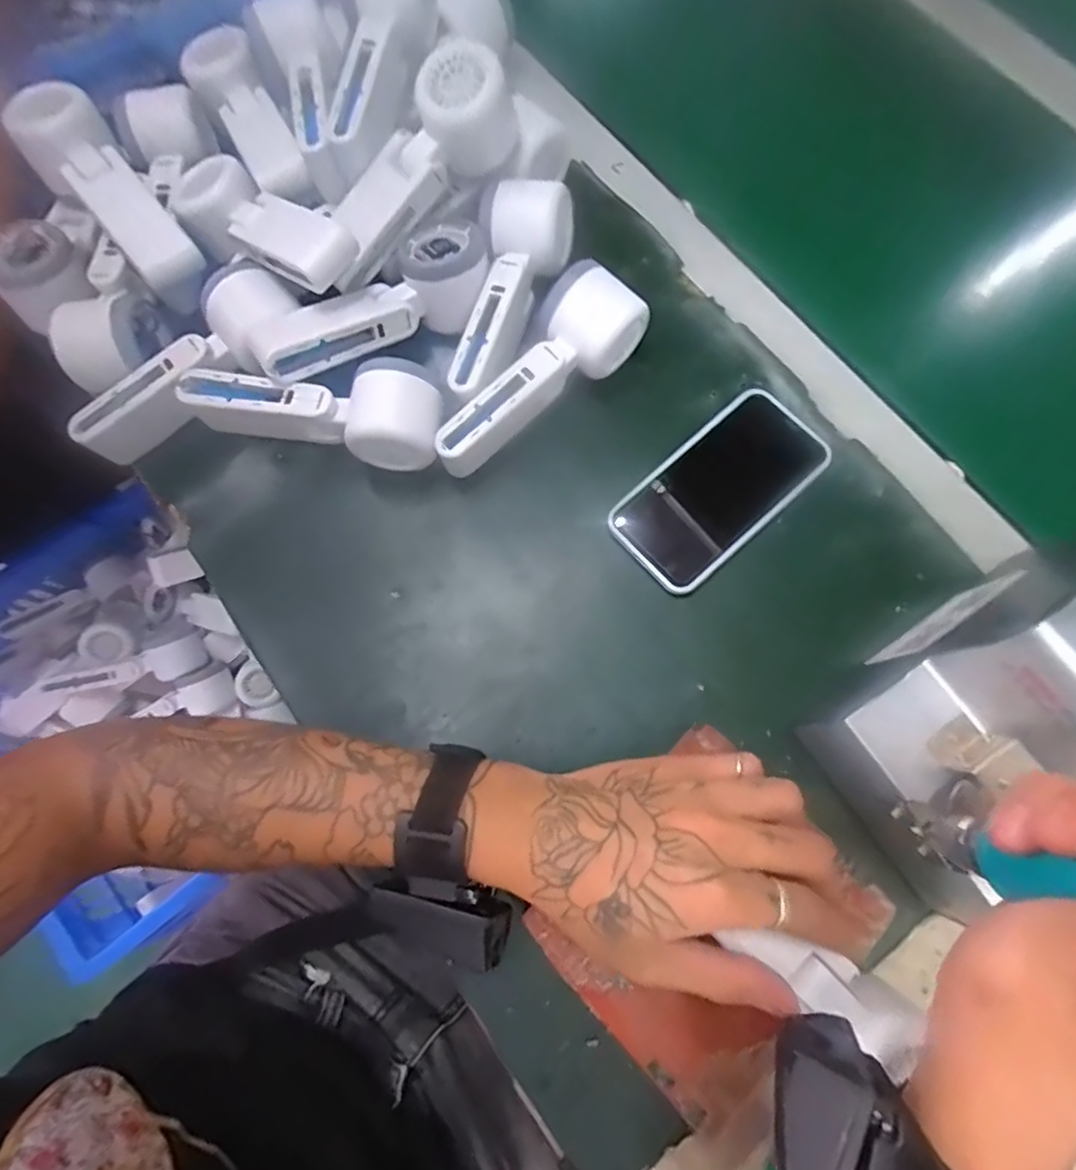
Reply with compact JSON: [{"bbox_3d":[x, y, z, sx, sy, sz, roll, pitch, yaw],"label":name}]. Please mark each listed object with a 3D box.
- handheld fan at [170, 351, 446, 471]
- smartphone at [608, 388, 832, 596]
[{"bbox_3d":[-0.142,-0.114,0.404,0.162,0.051,0.059,12,75,5],"label":"handheld fan"},{"bbox_3d":[0.118,-0.063,0.402,0.143,0.012,0.076,-43,78,-10],"label":"smartphone"}]

